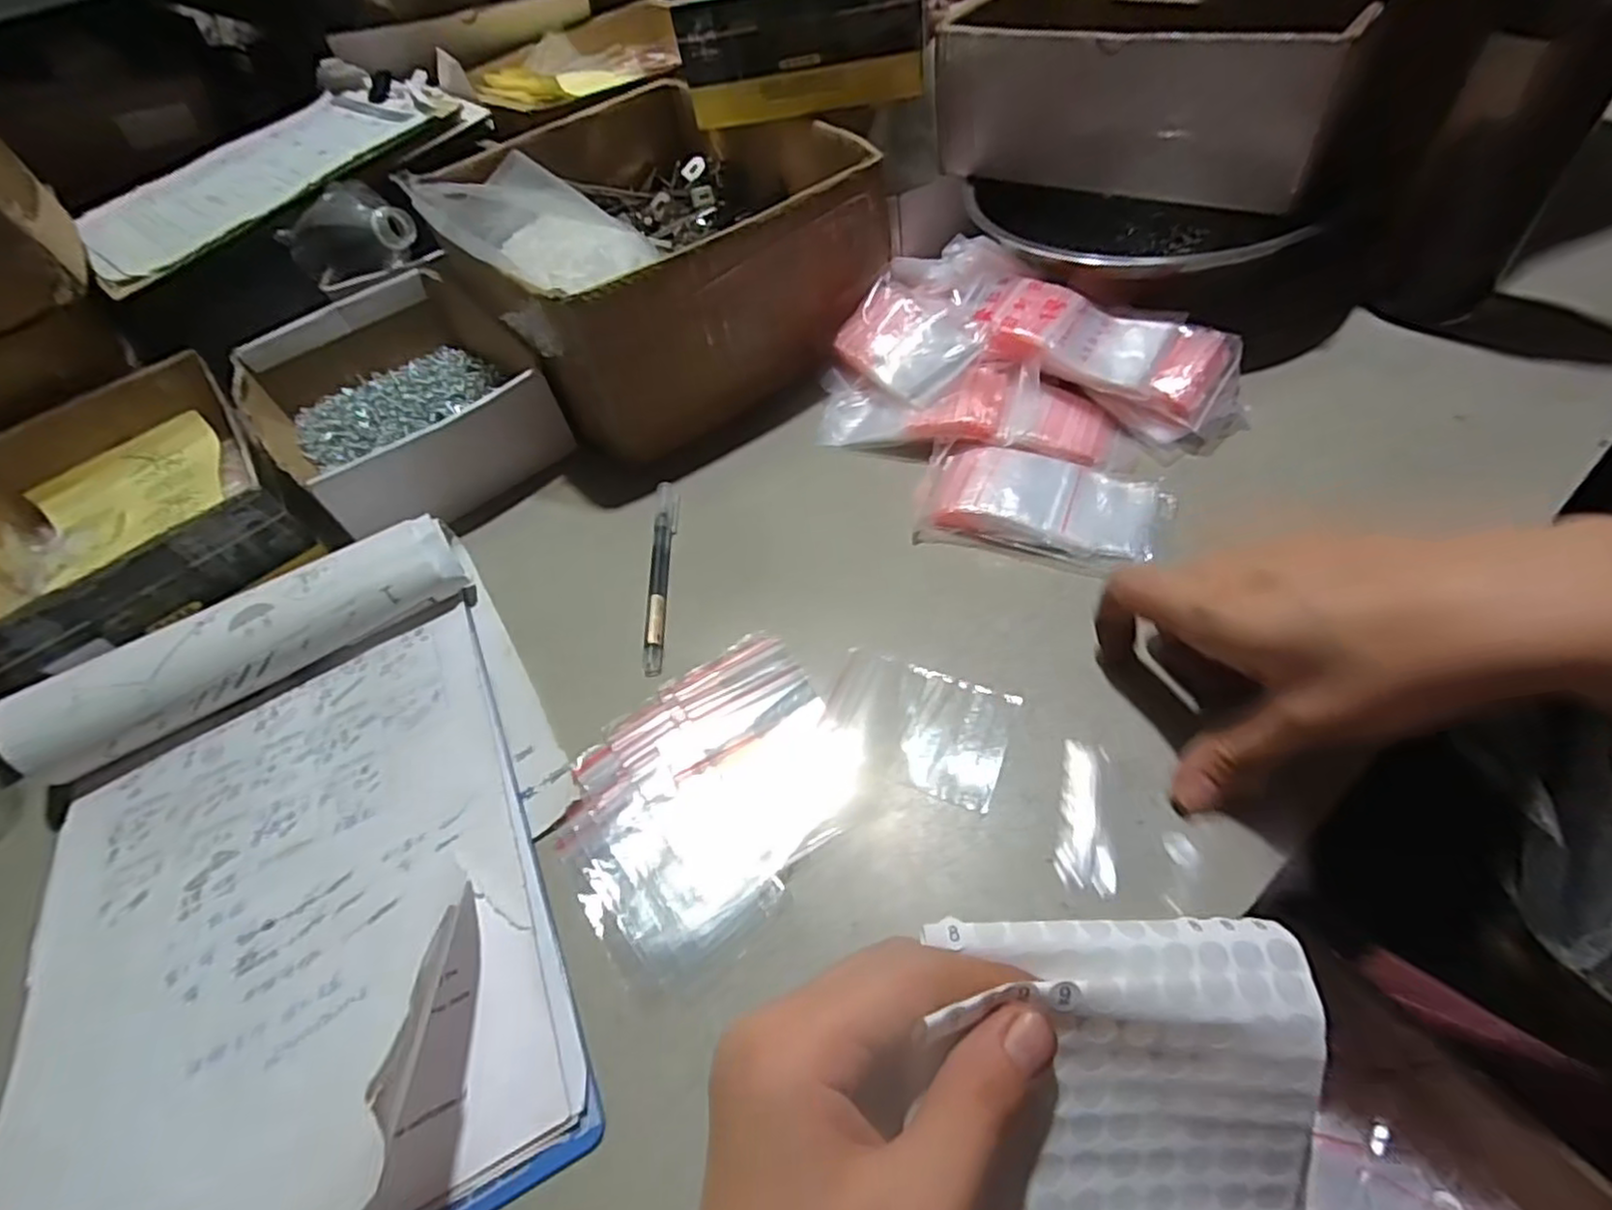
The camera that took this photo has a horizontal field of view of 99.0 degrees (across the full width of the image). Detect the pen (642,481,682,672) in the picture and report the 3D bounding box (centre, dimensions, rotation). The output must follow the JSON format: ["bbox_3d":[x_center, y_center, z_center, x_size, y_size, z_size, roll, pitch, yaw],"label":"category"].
[{"bbox_3d":[-0.085,-0.021,0.406,0.014,0.010,0.140,-8,51,4],"label":"pen"}]

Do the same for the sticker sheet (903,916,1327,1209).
[{"bbox_3d":[0.092,0.175,0.214,0.125,0.032,0.141,3,91,-9],"label":"sticker sheet"}]

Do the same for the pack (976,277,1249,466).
[{"bbox_3d":[0.186,-0.157,0.428,0.165,0.039,0.081,31,64,28],"label":"pack"}]

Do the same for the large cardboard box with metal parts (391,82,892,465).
[{"bbox_3d":[-0.121,-0.283,0.551,0.262,0.128,0.331,-32,55,-14],"label":"large cardboard box with metal parts"}]

